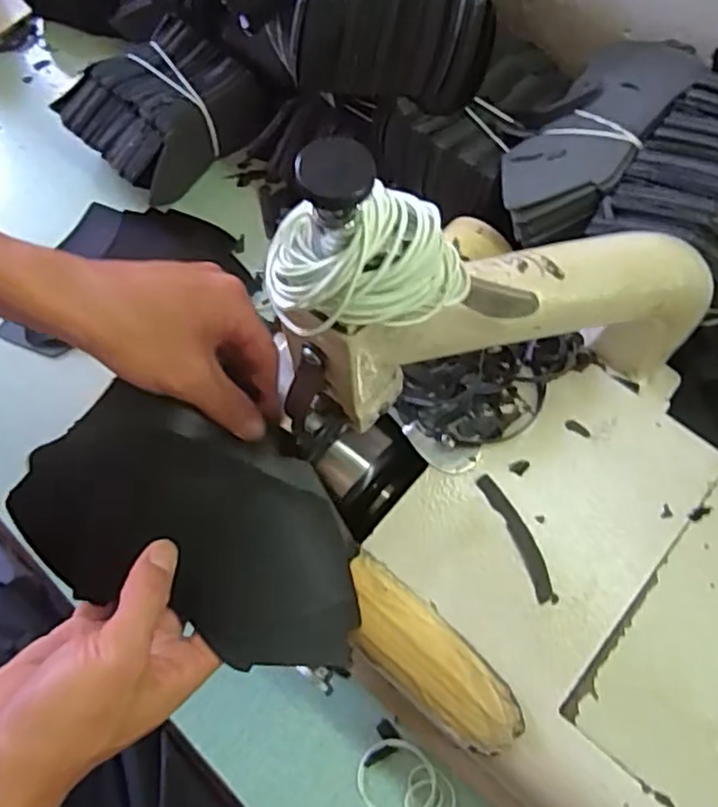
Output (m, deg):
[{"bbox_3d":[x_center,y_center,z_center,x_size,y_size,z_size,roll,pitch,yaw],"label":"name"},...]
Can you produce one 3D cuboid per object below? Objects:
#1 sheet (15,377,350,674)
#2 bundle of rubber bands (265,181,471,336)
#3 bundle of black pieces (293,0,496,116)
[{"bbox_3d":[-0.083,0.064,0.351,0.181,0.045,0.109,21,75,8],"label":"sheet"},{"bbox_3d":[0.003,-0.049,0.232,0.073,0.033,0.041,-8,71,0],"label":"bundle of rubber bands"},{"bbox_3d":[0.024,-0.277,0.451,0.129,0.066,0.127,1,71,3],"label":"bundle of black pieces"}]

